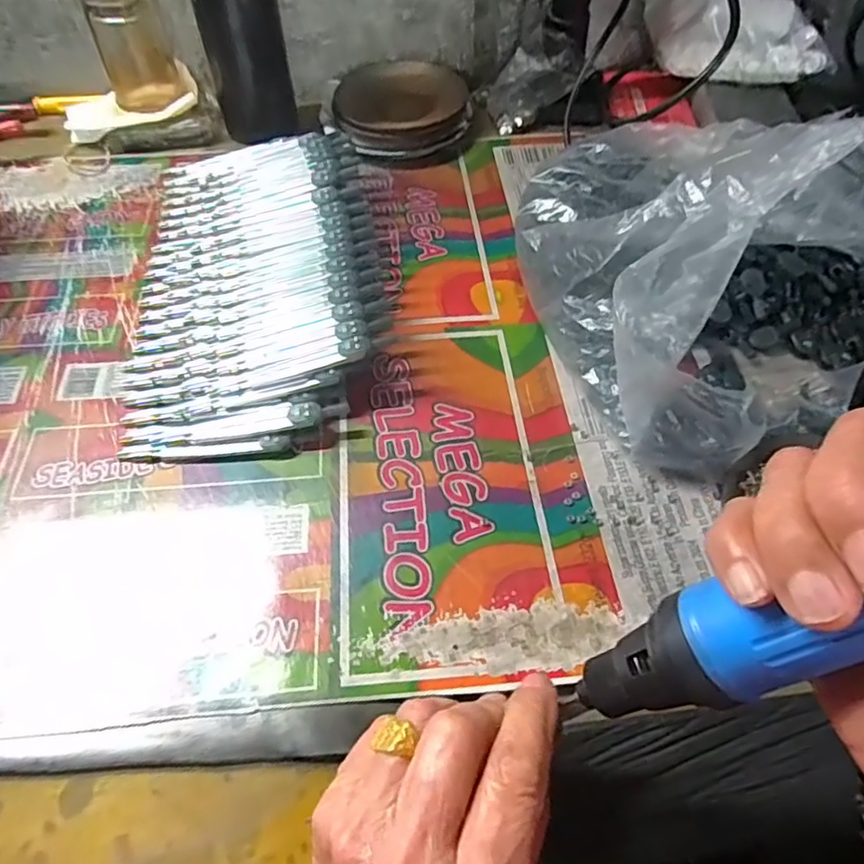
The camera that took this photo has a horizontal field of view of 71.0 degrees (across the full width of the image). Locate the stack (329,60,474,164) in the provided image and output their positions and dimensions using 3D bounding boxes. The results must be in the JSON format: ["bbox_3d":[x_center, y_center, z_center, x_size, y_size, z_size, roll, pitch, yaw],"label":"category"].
[{"bbox_3d":[-0.026,-0.289,0.541,0.118,0.028,0.122,-9,56,-7],"label":"stack"}]

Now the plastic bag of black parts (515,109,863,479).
[{"bbox_3d":[0.177,-0.128,0.369,0.216,0.131,0.261,-15,57,-11],"label":"plastic bag of black parts"}]

